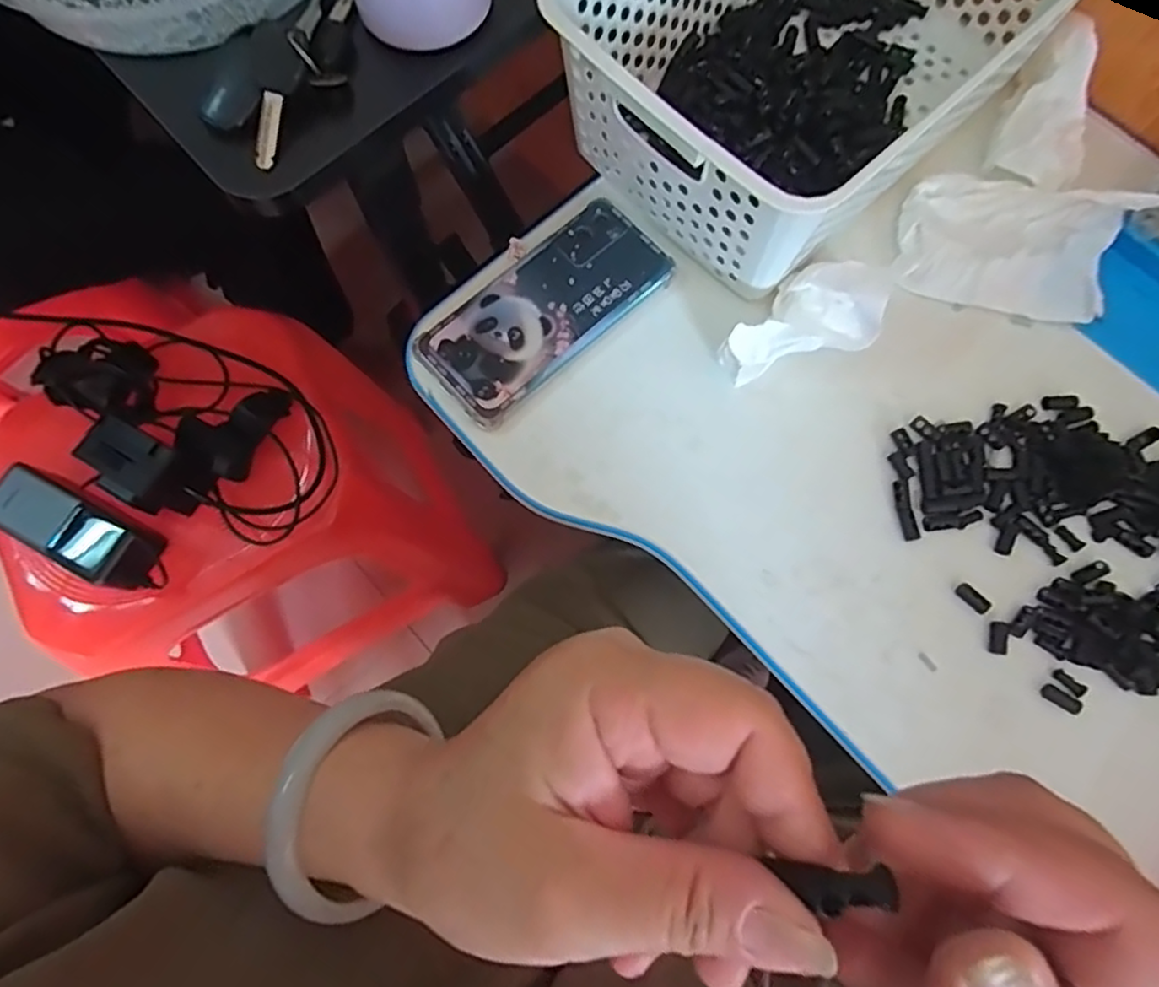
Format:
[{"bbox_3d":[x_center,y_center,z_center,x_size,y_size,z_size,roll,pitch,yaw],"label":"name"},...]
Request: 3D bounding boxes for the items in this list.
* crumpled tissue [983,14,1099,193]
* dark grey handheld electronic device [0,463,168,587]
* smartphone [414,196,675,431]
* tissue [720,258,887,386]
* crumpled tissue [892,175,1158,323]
[{"bbox_3d":[0.312,-0.247,0.428,0.059,0.034,0.105,26,77,8],"label":"crumpled tissue"},{"bbox_3d":[-0.414,0.029,0.545,0.144,0.034,0.056,25,78,7],"label":"dark grey handheld electronic device"},{"bbox_3d":[-0.022,-0.120,0.421,0.162,0.007,0.081,-41,78,-9],"label":"smartphone"},{"bbox_3d":[0.133,-0.107,0.400,0.104,0.034,0.057,-14,75,-3],"label":"tissue"},{"bbox_3d":[0.275,-0.160,0.419,0.132,0.024,0.086,15,76,5],"label":"crumpled tissue"}]

